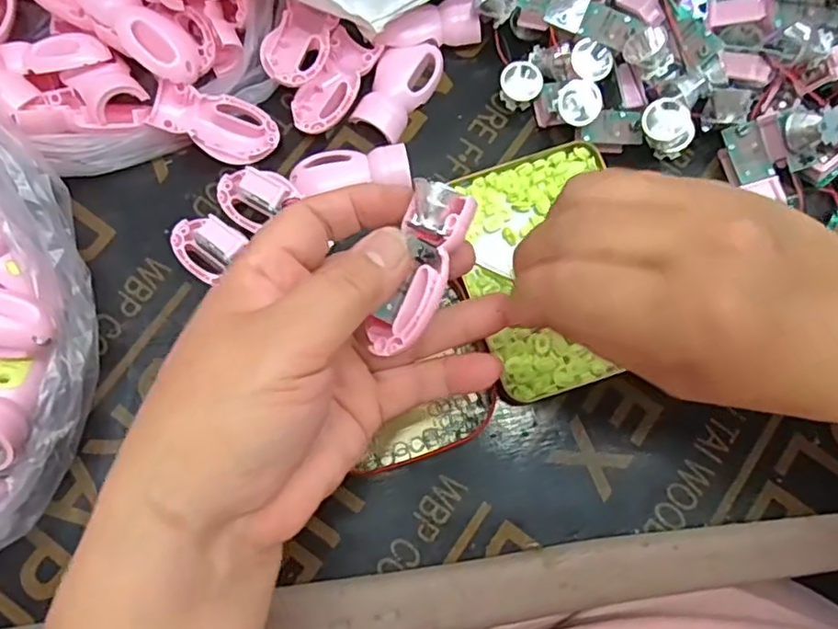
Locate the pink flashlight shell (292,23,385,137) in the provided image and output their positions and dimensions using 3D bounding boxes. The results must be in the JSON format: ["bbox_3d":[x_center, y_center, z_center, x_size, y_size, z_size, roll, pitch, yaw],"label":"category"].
[{"bbox_3d":[-0.049,-0.130,0.360,0.033,0.014,0.065,25,79,3],"label":"pink flashlight shell"}]

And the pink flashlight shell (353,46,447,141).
[{"bbox_3d":[-0.011,-0.131,0.364,0.032,0.011,0.060,31,80,5],"label":"pink flashlight shell"}]

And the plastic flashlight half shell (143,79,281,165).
[{"bbox_3d":[-0.112,-0.105,0.349,0.065,0.012,0.035,19,79,-15],"label":"plastic flashlight half shell"}]

